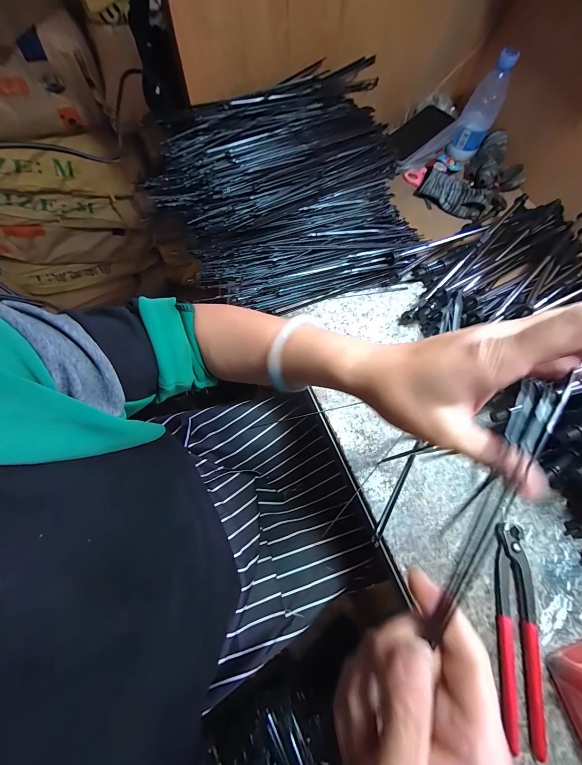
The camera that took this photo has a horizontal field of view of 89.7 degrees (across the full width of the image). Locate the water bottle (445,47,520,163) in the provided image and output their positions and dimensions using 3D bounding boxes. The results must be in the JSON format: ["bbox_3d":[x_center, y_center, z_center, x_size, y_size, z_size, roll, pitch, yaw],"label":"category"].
[{"bbox_3d":[0.355,-0.507,0.555,0.061,0.149,0.058,31,71,9],"label":"water bottle"}]

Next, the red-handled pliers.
[{"bbox_3d":[0.236,0.252,0.304,0.039,0.013,0.191,11,69,2],"label":"red-handled pliers"}]

